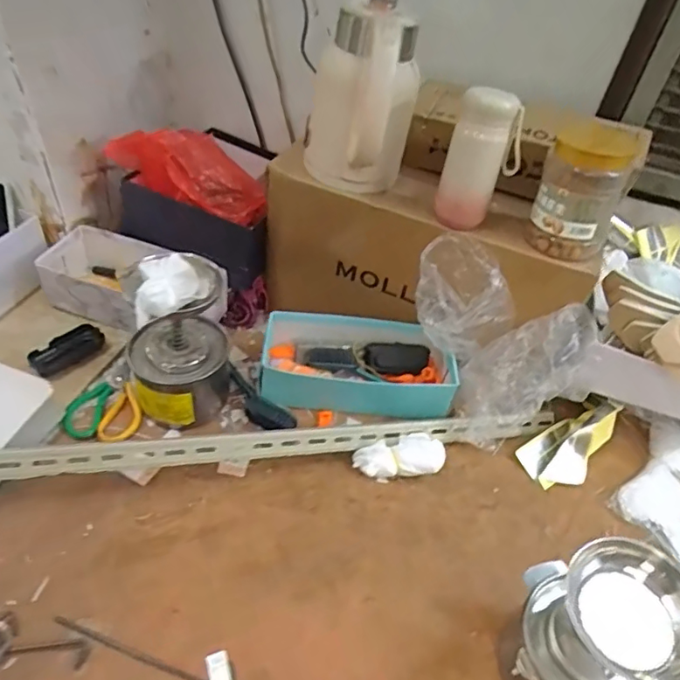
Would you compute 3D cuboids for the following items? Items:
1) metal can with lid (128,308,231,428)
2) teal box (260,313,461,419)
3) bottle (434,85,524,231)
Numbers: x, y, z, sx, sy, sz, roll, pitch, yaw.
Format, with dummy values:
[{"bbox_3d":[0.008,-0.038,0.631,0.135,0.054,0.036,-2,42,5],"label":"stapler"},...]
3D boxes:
[{"bbox_3d":[-0.244,0.049,0.833,0.145,0.121,0.133,-9,48,-15],"label":"metal can with lid"},{"bbox_3d":[0.027,0.040,0.890,0.306,0.078,0.146,5,46,-3],"label":"teal box"},{"bbox_3d":[0.188,-0.240,0.722,0.091,0.188,0.074,17,46,9],"label":"bottle"}]

